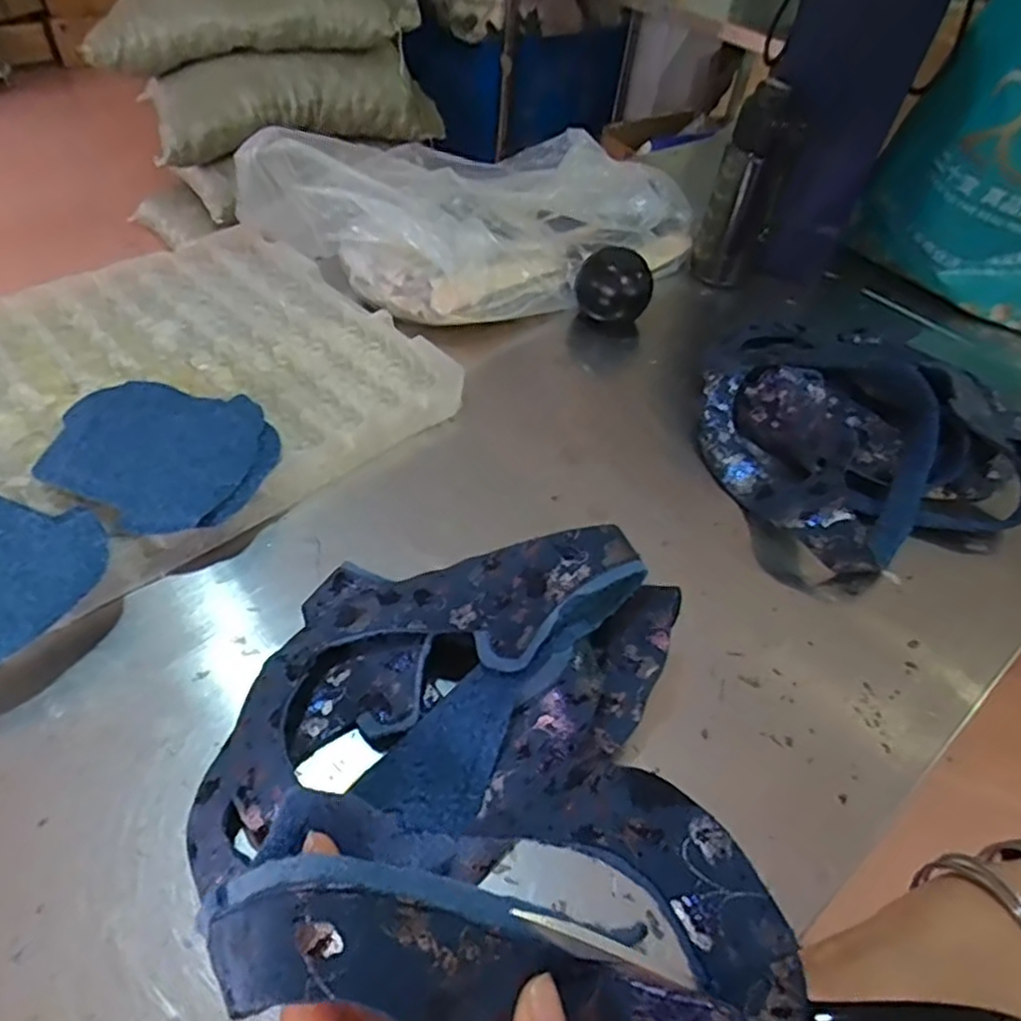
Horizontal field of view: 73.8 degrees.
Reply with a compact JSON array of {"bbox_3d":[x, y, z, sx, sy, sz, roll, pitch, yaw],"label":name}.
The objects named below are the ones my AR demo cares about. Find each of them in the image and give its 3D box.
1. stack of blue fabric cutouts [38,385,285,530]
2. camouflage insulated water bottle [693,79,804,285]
[{"bbox_3d":[-0.268,-0.054,0.521,0.181,0.018,0.139,27,50,17],"label":"stack of blue fabric cutouts"},{"bbox_3d":[0.263,-0.349,0.764,0.074,0.202,0.056,16,48,9],"label":"camouflage insulated water bottle"}]

